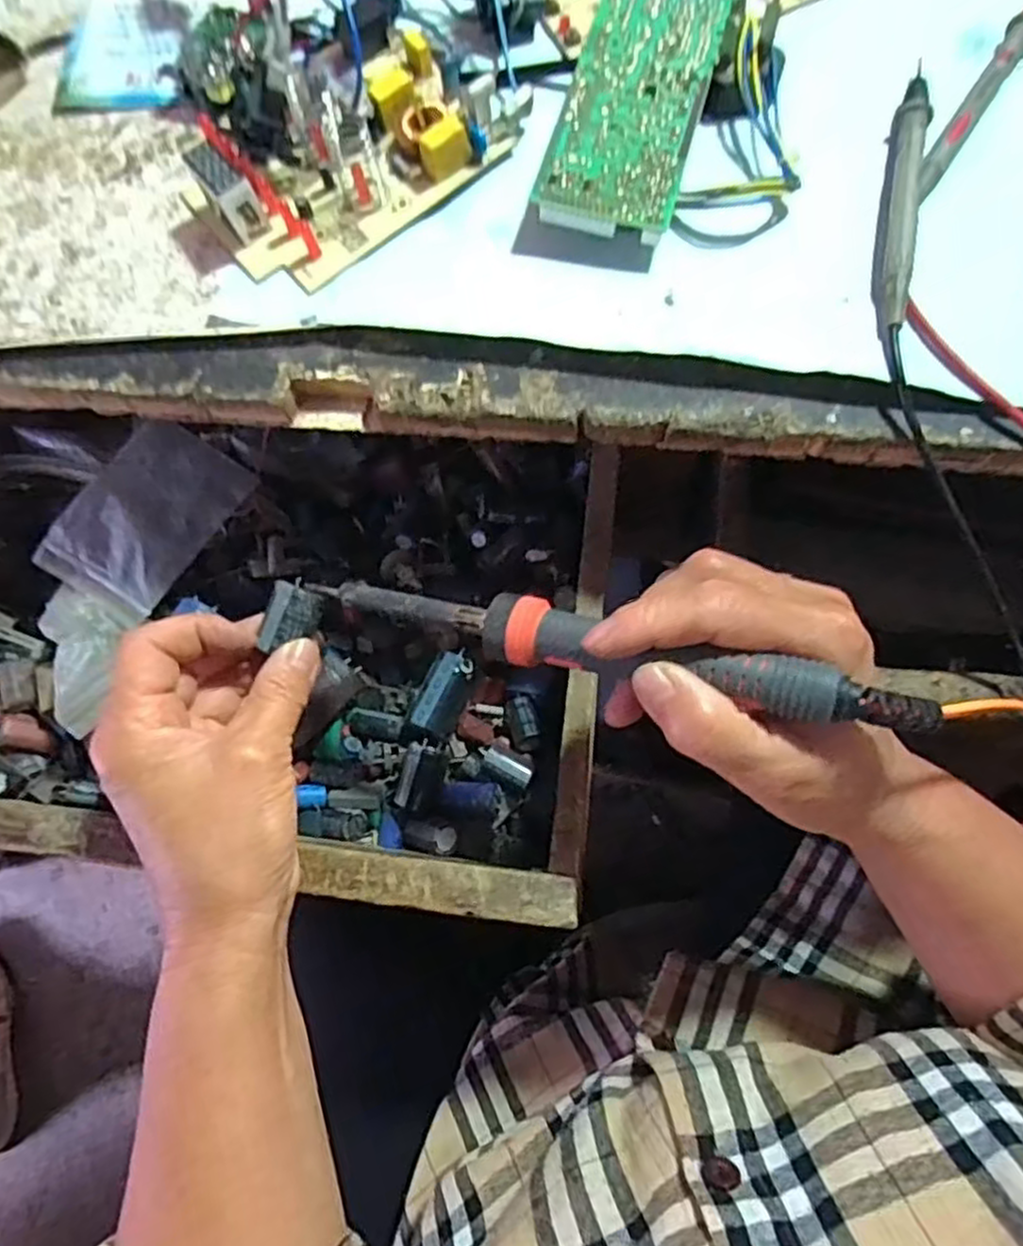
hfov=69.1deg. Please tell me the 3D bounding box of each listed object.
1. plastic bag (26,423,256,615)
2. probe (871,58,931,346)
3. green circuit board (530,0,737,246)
[{"bbox_3d":[-0.193,-0.057,0.394,0.068,0.015,0.096,28,75,11],"label":"plastic bag"},{"bbox_3d":[0.149,-0.163,0.285,0.012,0.013,0.128,14,72,7],"label":"probe"},{"bbox_3d":[0.052,-0.215,0.308,0.054,0.019,0.137,15,73,7],"label":"green circuit board"}]

